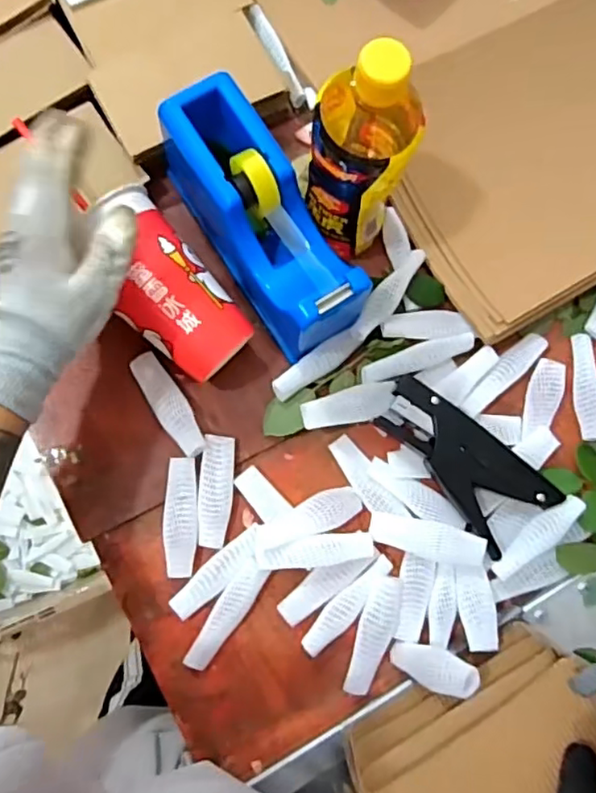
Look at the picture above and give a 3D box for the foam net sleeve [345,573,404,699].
[{"bbox_3d":[0.058,0.181,0.464,0.028,0.008,0.088,16,82,1],"label":"foam net sleeve"}]

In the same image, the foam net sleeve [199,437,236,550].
[{"bbox_3d":[-0.063,0.073,0.471,0.025,0.014,0.084,3,82,0],"label":"foam net sleeve"}]

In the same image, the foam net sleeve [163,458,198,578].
[{"bbox_3d":[-0.089,0.093,0.468,0.025,0.016,0.088,2,82,0],"label":"foam net sleeve"}]

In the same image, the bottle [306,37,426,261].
[{"bbox_3d":[0.047,-0.163,0.424,0.065,0.183,0.075,27,82,3],"label":"bottle"}]

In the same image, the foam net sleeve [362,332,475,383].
[{"bbox_3d":[0.096,-0.031,0.493,0.093,0.015,0.020,-18,82,-3],"label":"foam net sleeve"}]

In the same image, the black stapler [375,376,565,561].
[{"bbox_3d":[0.130,0.045,0.480,0.069,0.024,0.147,-41,84,-6],"label":"black stapler"}]

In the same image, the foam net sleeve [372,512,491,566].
[{"bbox_3d":[0.100,0.111,0.475,0.087,0.014,0.028,11,81,18],"label":"foam net sleeve"}]

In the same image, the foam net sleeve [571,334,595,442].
[{"bbox_3d":[0.241,-0.008,0.510,0.024,0.011,0.089,-3,82,-1],"label":"foam net sleeve"}]

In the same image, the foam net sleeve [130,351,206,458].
[{"bbox_3d":[-0.100,0.006,0.478,0.024,0.017,0.089,-29,83,-5],"label":"foam net sleeve"}]

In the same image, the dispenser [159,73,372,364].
[{"bbox_3d":[-0.027,-0.130,0.462,0.068,0.091,0.193,-33,84,-5],"label":"dispenser"}]

